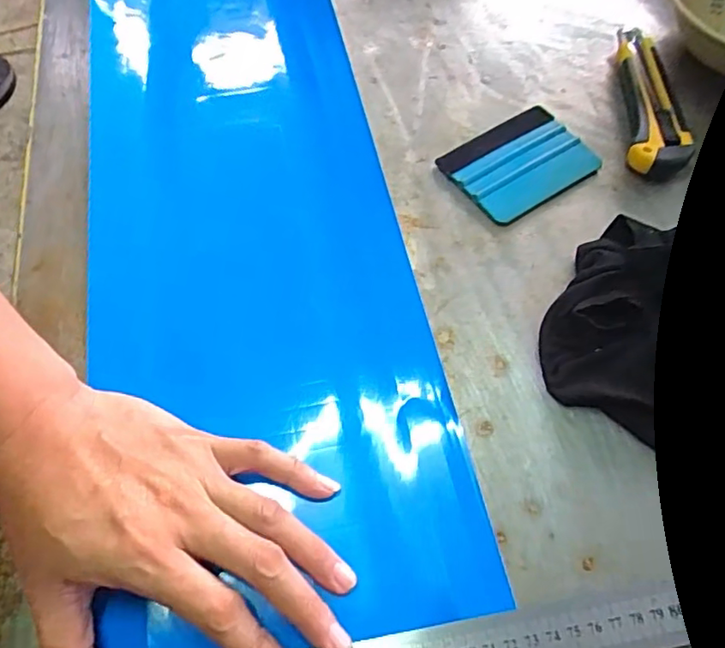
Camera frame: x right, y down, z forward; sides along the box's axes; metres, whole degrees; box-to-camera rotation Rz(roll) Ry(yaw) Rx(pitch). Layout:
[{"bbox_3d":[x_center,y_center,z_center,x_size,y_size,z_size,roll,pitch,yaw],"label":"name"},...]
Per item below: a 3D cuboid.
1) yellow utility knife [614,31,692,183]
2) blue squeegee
[{"bbox_3d":[0.212,-0.168,0.428,0.039,0.021,0.141,7,62,5],"label":"yellow utility knife"},{"bbox_3d":[0.111,-0.113,0.408,0.096,0.008,0.072,-31,65,-15],"label":"blue squeegee"}]

